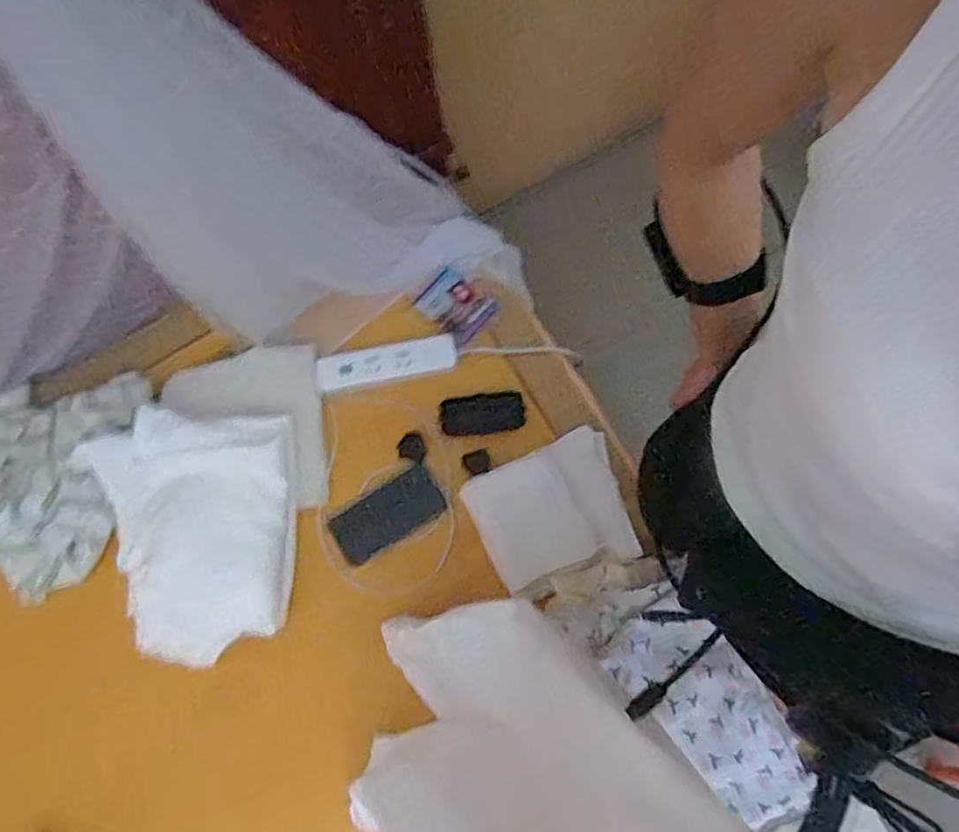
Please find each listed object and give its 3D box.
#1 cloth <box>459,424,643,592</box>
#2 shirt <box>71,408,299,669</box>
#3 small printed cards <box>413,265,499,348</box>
[{"bbox_3d":[0.092,0.119,0.786,0.185,0.034,0.159,-27,75,-3],"label":"cloth"},{"bbox_3d":[-0.349,0.143,0.774,0.234,0.045,0.306,-4,78,-2],"label":"shirt"},{"bbox_3d":[-0.033,-0.153,0.873,0.095,0.009,0.076,42,86,8],"label":"small printed cards"}]

